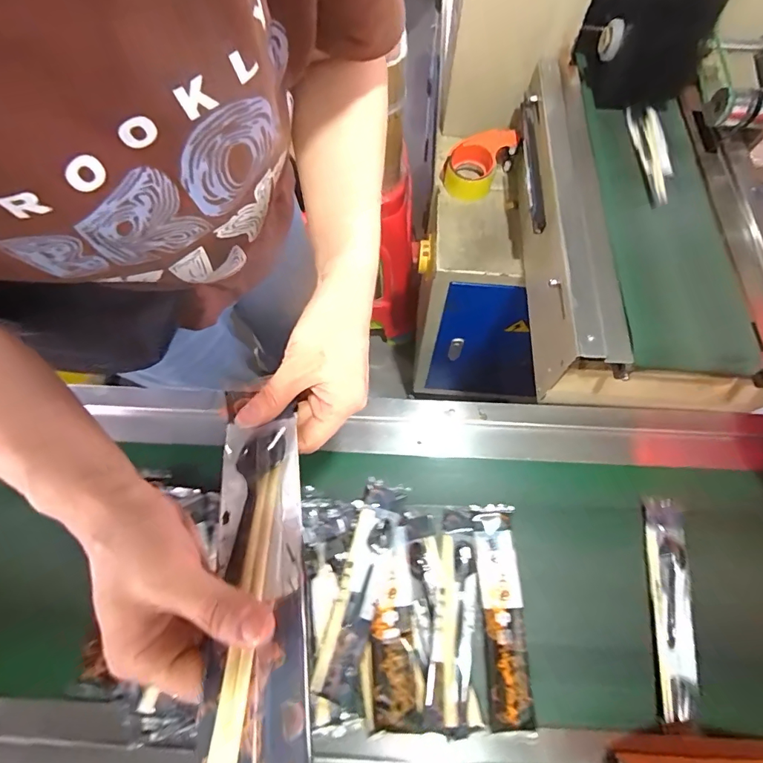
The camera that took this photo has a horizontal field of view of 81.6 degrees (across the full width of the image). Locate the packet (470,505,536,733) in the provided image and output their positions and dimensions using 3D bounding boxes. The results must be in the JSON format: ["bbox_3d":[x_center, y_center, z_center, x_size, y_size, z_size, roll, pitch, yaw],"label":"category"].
[{"bbox_3d":[0.142,0.267,0.517,0.051,0.012,0.232,0,66,-1],"label":"packet"}]

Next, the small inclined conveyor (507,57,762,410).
[{"bbox_3d":[0.379,-0.235,0.675,0.299,0.137,0.548,2,66,0],"label":"small inclined conveyor"}]

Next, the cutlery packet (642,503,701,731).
[{"bbox_3d":[0.346,0.263,0.527,0.052,0.011,0.235,9,66,4],"label":"cutlery packet"}]

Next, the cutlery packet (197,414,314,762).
[{"bbox_3d":[-0.064,0.108,0.228,0.048,0.011,0.203,-10,49,-5],"label":"cutlery packet"}]

